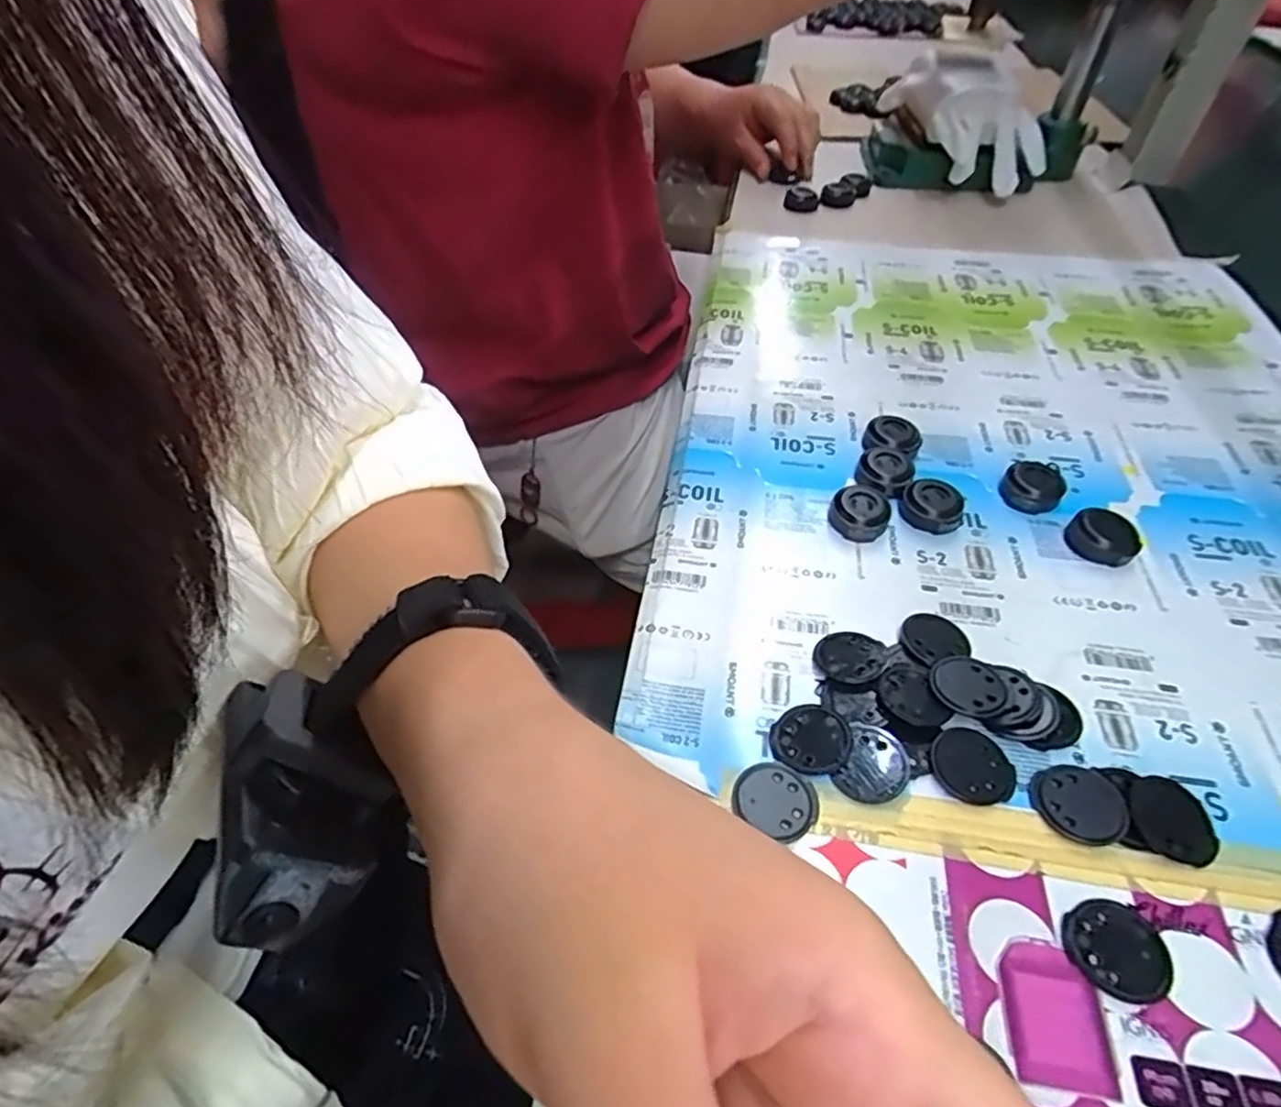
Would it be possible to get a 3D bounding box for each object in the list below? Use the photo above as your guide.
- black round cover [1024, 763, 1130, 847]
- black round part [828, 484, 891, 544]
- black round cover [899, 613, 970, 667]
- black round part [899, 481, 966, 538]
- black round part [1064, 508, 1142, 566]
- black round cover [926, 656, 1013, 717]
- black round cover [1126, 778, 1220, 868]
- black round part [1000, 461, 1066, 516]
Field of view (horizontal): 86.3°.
[{"bbox_3d":[0.163,0.093,0.253,0.032,0.005,0.028,-11,48,-9],"label":"black round cover"},{"bbox_3d":[0.113,-0.023,0.350,0.029,0.015,0.031,-1,47,1],"label":"black round part"},{"bbox_3d":[0.128,0.036,0.299,0.028,0.004,0.026,-1,47,1],"label":"black round cover"},{"bbox_3d":[0.149,-0.024,0.351,0.029,0.016,0.029,-1,47,1],"label":"black round part"},{"bbox_3d":[0.227,-0.008,0.336,0.031,0.014,0.031,-1,47,1],"label":"black round part"},{"bbox_3d":[0.134,0.054,0.279,0.024,0.005,0.029,-33,55,-26],"label":"black round cover"},{"bbox_3d":[0.194,0.098,0.249,0.027,0.005,0.030,-19,49,-15],"label":"black round cover"},{"bbox_3d":[0.206,-0.035,0.358,0.029,0.018,0.029,-1,47,1],"label":"black round part"}]

